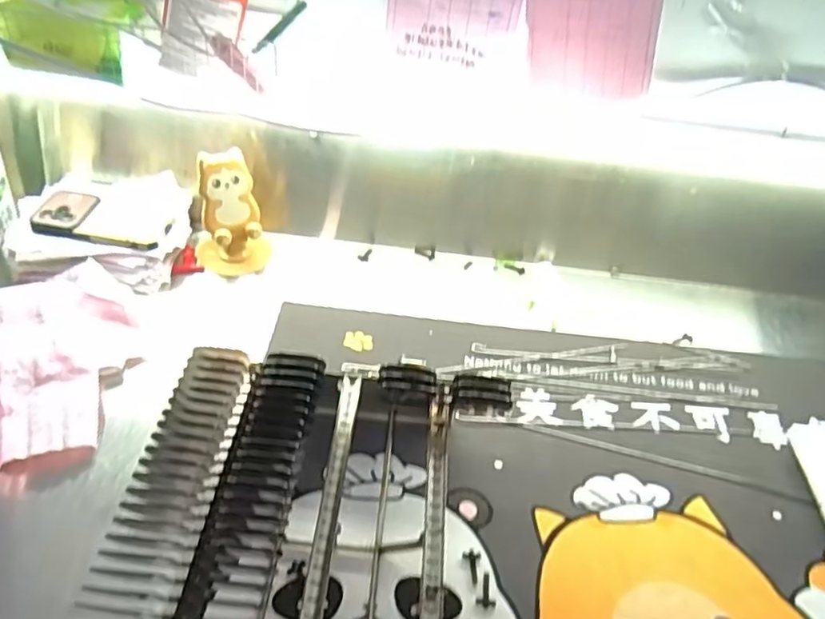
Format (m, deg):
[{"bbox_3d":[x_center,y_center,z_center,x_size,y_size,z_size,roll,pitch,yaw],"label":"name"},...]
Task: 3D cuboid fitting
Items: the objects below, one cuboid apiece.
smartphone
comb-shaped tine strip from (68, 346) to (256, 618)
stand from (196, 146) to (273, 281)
[{"bbox_3d":[-0.381,-0.111,0.784,0.154,0.012,0.075,12,52,-2],"label":"smartphone"},{"bbox_3d":[-0.186,0.131,0.501,0.059,0.040,0.275,8,42,0],"label":"comb-shaped tine strip"},{"bbox_3d":[-0.237,-0.122,0.816,0.074,0.163,0.081,-26,51,-30],"label":"stand"}]

